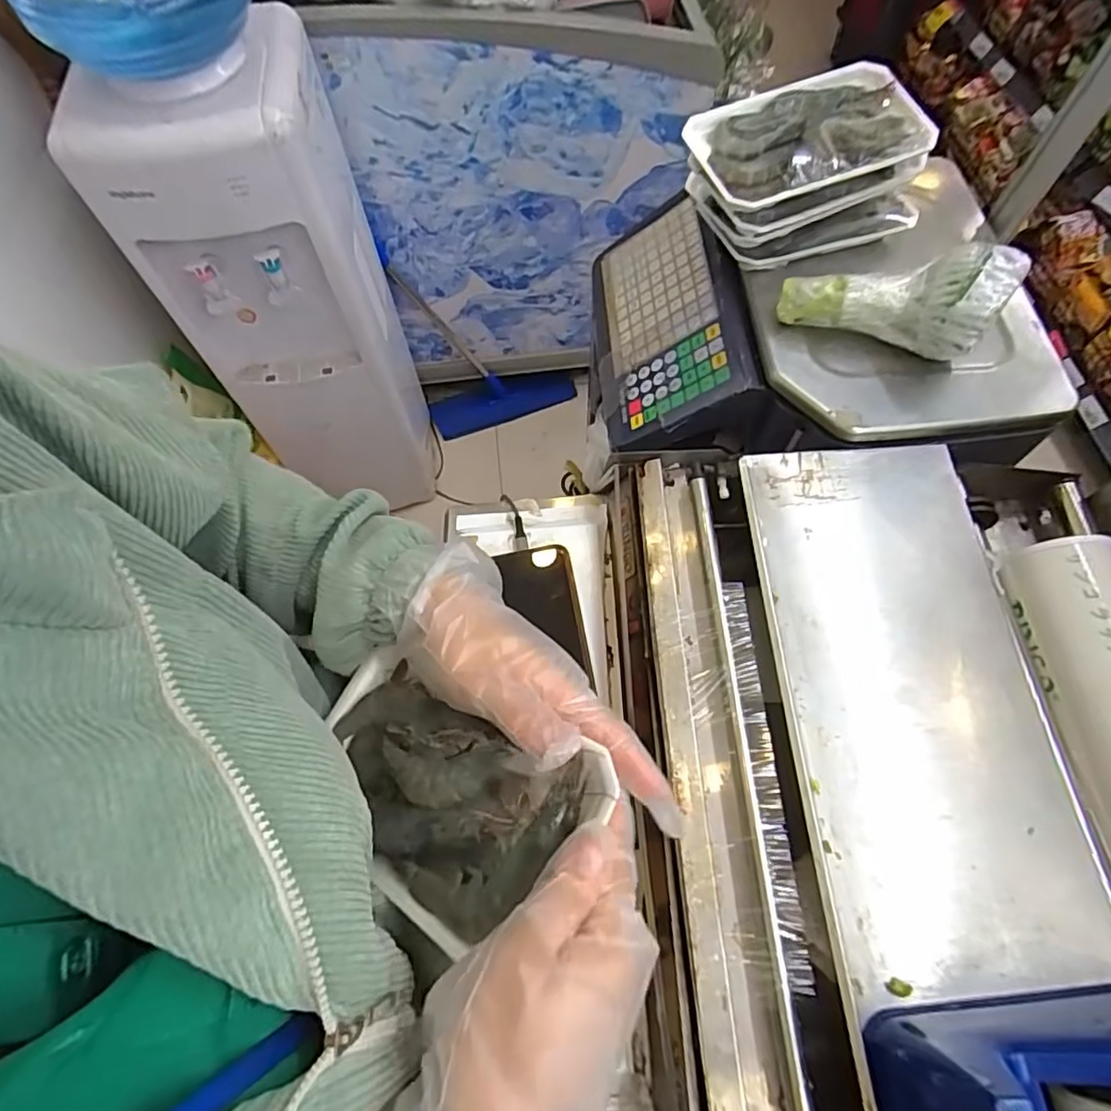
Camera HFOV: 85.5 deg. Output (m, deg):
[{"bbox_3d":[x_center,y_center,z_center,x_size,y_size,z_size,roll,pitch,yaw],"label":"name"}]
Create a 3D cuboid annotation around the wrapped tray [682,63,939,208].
[{"bbox_3d":[0.205,-0.351,0.502,0.188,0.028,0.109,-17,65,-7],"label":"wrapped tray"}]

